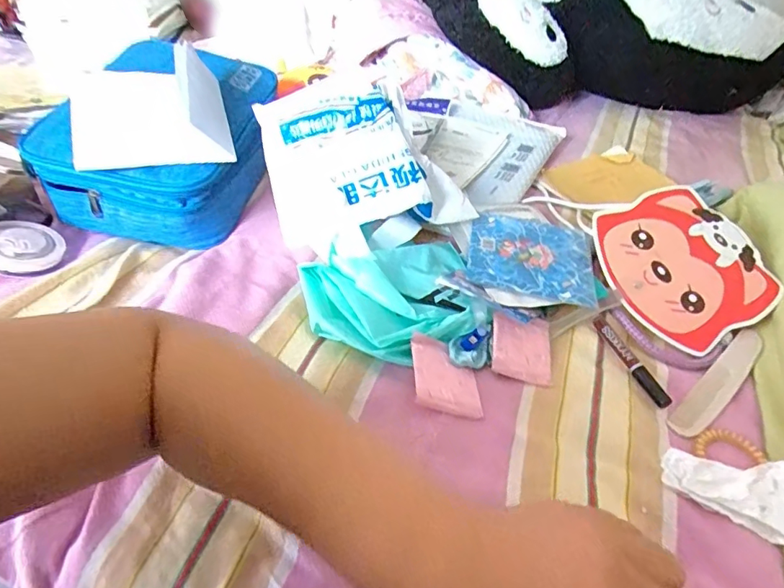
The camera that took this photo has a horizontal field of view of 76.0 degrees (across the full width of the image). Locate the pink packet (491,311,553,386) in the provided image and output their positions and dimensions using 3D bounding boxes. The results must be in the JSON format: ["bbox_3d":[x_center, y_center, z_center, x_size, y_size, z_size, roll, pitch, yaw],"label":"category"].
[{"bbox_3d":[0.117,0.047,0.451,0.059,0.004,0.064,18,57,-13],"label":"pink packet"}]

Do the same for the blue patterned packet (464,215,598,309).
[{"bbox_3d":[0.139,-0.031,0.515,0.125,0.022,0.142,9,41,2],"label":"blue patterned packet"}]

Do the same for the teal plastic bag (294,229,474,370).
[{"bbox_3d":[0.001,-0.001,0.458,0.156,0.027,0.136,-2,42,-10],"label":"teal plastic bag"}]

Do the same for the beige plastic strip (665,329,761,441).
[{"bbox_3d":[0.296,0.079,0.450,0.155,0.012,0.027,-27,51,-33],"label":"beige plastic strip"}]

